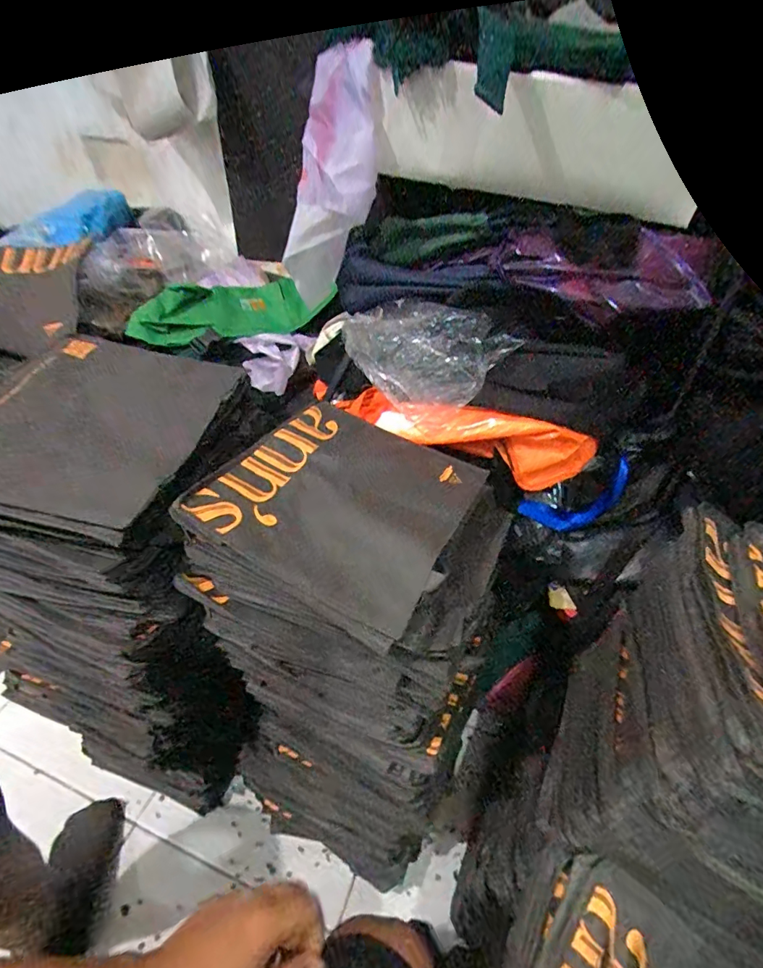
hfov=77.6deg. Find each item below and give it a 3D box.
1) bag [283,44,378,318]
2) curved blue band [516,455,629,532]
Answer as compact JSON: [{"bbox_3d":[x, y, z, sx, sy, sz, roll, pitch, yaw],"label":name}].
[{"bbox_3d":[-0.078,-0.406,0.665,0.121,0.295,0.146,-3,40,-7],"label":"bag"},{"bbox_3d":[0.300,0.031,0.732,0.164,0.082,0.022,-20,39,12],"label":"curved blue band"}]

